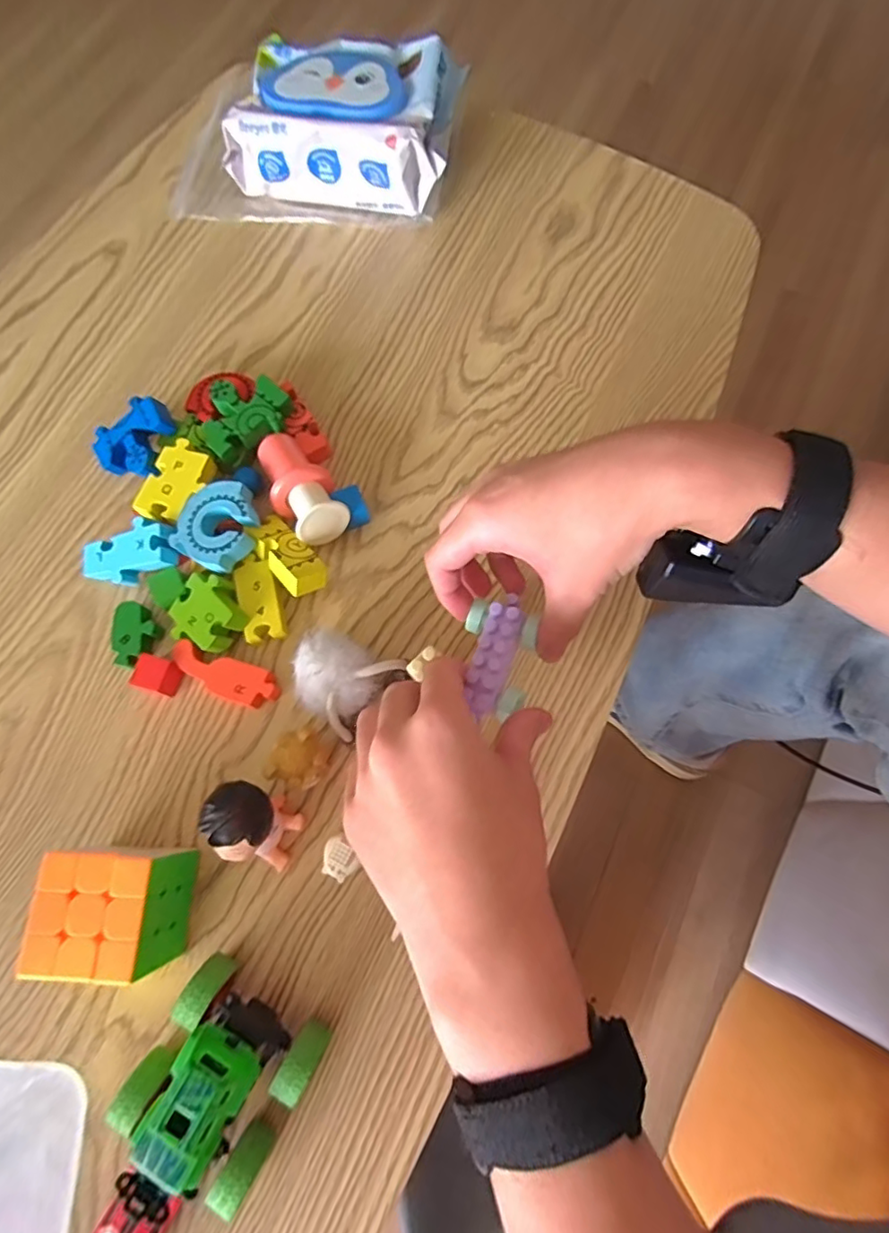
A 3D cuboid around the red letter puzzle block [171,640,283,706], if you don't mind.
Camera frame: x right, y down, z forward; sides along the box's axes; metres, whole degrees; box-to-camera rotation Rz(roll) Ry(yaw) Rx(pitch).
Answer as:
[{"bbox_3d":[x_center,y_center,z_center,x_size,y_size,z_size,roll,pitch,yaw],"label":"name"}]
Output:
[{"bbox_3d":[-0.137,0.037,0.368,0.068,0.018,0.024,19,74,8],"label":"red letter puzzle block"}]

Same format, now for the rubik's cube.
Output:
[{"bbox_3d":[-0.170,0.152,0.311,0.057,0.058,0.055,2,72,2],"label":"rubik's cube"}]

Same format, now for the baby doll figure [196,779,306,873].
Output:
[{"bbox_3d":[-0.104,0.112,0.319,0.040,0.065,0.038,23,74,9],"label":"baby doll figure"}]

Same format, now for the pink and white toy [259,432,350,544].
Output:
[{"bbox_3d":[-0.096,-0.085,0.393,0.039,0.039,0.086,-31,74,-8],"label":"pink and white toy"}]

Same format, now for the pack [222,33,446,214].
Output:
[{"bbox_3d":[-0.079,-0.395,0.479,0.167,0.072,0.106,12,73,6],"label":"pack"}]

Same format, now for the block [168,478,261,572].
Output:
[{"bbox_3d":[-0.144,-0.060,0.373,0.053,0.011,0.054,26,75,10],"label":"block"}]

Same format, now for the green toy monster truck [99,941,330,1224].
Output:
[{"bbox_3d":[-0.111,0.224,0.277,0.075,0.074,0.080,28,75,10],"label":"green toy monster truck"}]

